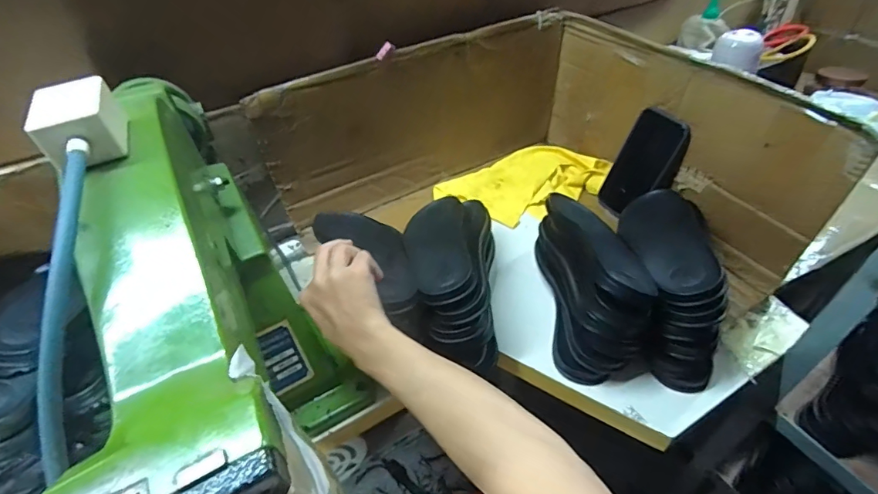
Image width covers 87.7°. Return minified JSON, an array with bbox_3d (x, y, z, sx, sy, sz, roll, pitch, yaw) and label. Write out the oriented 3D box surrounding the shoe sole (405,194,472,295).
[{"bbox_3d":[-0.005,-0.013,0.599,0.077,0.014,0.244,-3,28,0],"label":"shoe sole"}]

